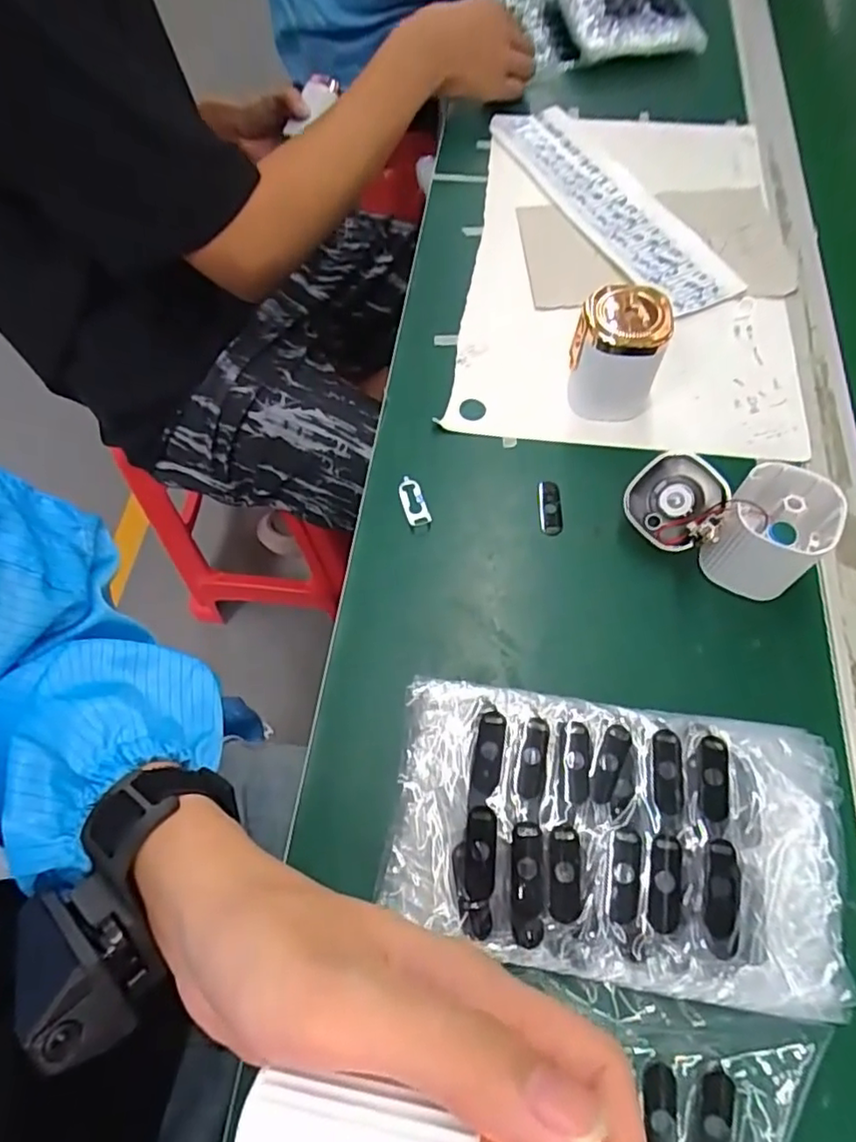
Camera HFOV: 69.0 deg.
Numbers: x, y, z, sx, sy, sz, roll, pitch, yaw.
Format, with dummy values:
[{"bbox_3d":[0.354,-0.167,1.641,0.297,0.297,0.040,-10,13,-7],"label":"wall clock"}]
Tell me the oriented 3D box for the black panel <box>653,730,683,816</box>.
[{"bbox_3d":[0.118,0.099,0.307,0.013,0.004,0.041,6,63,6],"label":"black panel"}]

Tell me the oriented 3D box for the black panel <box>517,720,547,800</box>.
[{"bbox_3d":[0.053,0.094,0.314,0.012,0.005,0.040,12,64,9],"label":"black panel"}]

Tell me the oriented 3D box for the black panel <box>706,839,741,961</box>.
[{"bbox_3d":[0.134,0.149,0.283,0.016,0.004,0.047,3,63,4],"label":"black panel"}]

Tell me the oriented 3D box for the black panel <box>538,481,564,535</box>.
[{"bbox_3d":[0.082,-0.042,0.419,0.015,0.006,0.040,-1,64,1],"label":"black panel"}]

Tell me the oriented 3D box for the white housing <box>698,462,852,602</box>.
[{"bbox_3d":[0.200,-0.020,0.366,0.057,0.063,0.062,40,71,18],"label":"white housing"}]

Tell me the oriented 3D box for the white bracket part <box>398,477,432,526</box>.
[{"bbox_3d":[-0.010,-0.046,0.421,0.015,0.005,0.035,-20,79,-8],"label":"white bracket part"}]

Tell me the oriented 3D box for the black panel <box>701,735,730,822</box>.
[{"bbox_3d":[0.141,0.100,0.304,0.013,0.004,0.040,10,63,7],"label":"black panel"}]

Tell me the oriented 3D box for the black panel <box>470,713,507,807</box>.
[{"bbox_3d":[0.030,0.094,0.314,0.013,0.004,0.046,3,54,16],"label":"black panel"}]

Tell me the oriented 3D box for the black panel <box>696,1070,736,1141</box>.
[{"bbox_3d":[0.126,0.241,0.271,0.014,0.004,0.039,13,65,8],"label":"black panel"}]

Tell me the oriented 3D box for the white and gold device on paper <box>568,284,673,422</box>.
[{"bbox_3d":[0.130,-0.150,0.426,0.060,0.077,0.055,16,66,9],"label":"white and gold device on paper"}]

